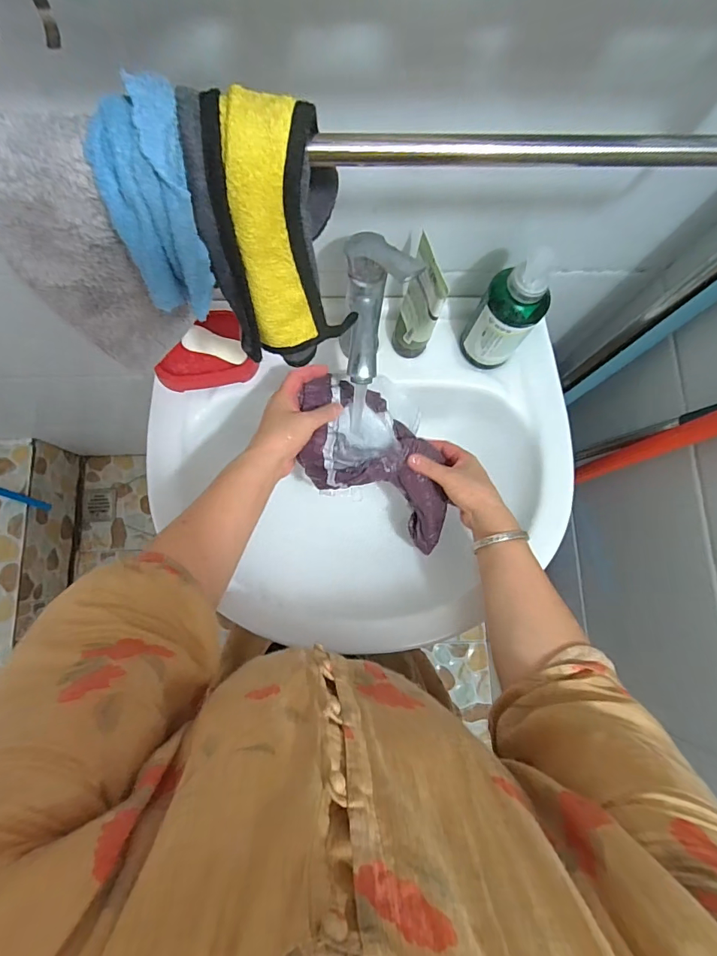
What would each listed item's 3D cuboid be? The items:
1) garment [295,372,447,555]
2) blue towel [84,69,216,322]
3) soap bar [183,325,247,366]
[{"bbox_3d":[0.028,-0.012,0.552,0.254,0.058,0.125,42,81,-19],"label":"garment"},{"bbox_3d":[-0.114,-0.146,0.253,0.048,0.120,0.034,3,57,-5],"label":"blue towel"},{"bbox_3d":[-0.184,-0.171,0.574,0.080,0.012,0.030,17,79,0],"label":"soap bar"}]

